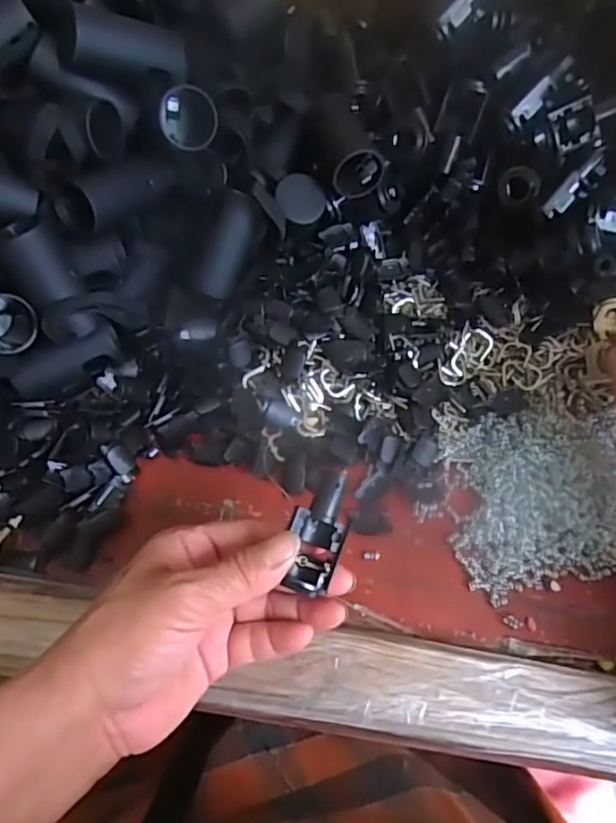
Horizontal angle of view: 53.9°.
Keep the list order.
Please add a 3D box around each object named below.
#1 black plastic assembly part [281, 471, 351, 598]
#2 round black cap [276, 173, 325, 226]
[{"bbox_3d":[0.005,0.051,0.263,0.023,0.021,0.050,14,81,7],"label":"black plastic assembly part"},{"bbox_3d":[-0.005,-0.125,0.362,0.029,0.008,0.032,13,75,-13],"label":"round black cap"}]

